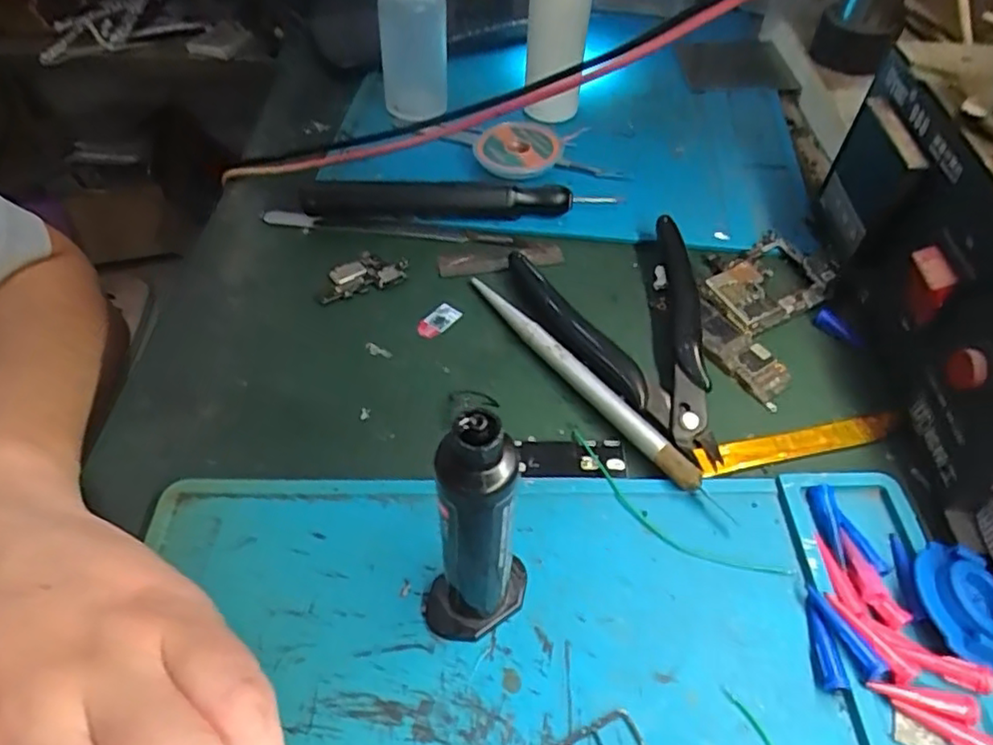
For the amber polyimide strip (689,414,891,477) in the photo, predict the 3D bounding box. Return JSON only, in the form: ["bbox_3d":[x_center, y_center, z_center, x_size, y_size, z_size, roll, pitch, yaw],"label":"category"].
[{"bbox_3d":[0.107,0.026,0.230,0.074,0.005,0.011,-9,70,-7],"label":"amber polyimide strip"}]

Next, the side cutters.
[{"bbox_3d":[0.061,-0.016,0.255,0.075,0.011,0.113,-14,51,-10],"label":"side cutters"}]

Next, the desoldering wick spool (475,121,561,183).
[{"bbox_3d":[0.011,-0.113,0.321,0.040,0.009,0.044,-37,58,-26],"label":"desoldering wick spool"}]

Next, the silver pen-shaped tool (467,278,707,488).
[{"bbox_3d":[0.029,0.000,0.245,0.009,0.009,0.123,-31,56,-23],"label":"silver pen-shaped tool"}]

